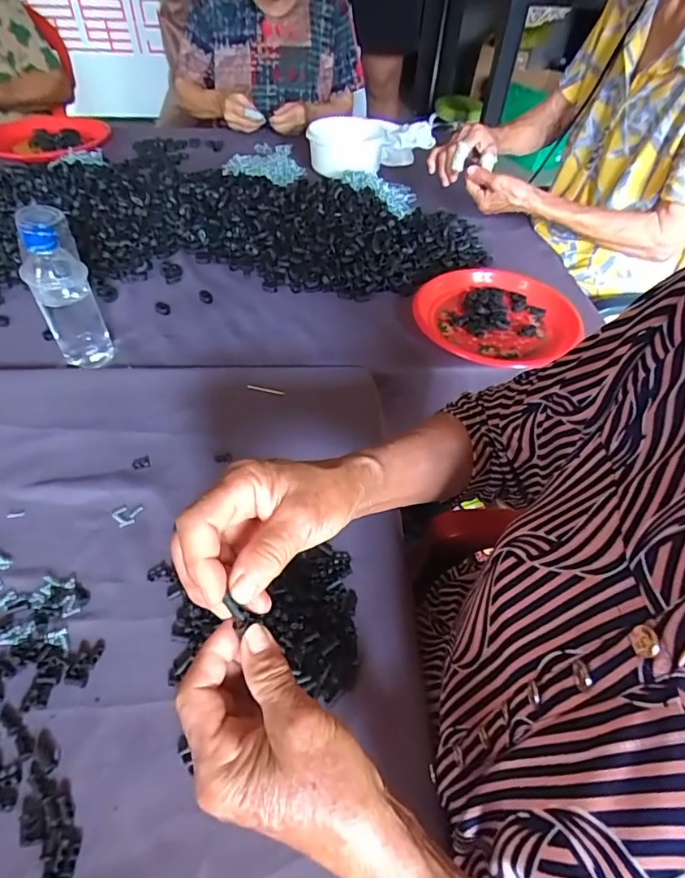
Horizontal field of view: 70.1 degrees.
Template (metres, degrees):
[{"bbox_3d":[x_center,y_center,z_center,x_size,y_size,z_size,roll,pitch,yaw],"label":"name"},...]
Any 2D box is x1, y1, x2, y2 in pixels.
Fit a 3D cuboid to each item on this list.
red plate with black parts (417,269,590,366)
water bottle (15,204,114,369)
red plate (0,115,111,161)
[{"bbox_3d":[0.217,-0.185,0.707,0.200,0.036,0.199,2,48,-3],"label":"red plate with black parts"},{"bbox_3d":[-0.322,-0.175,0.563,0.064,0.179,0.072,-24,55,-24],"label":"water bottle"},{"bbox_3d":[-0.652,-0.660,1.070,0.260,0.037,0.278,2,48,-3],"label":"red plate"}]

